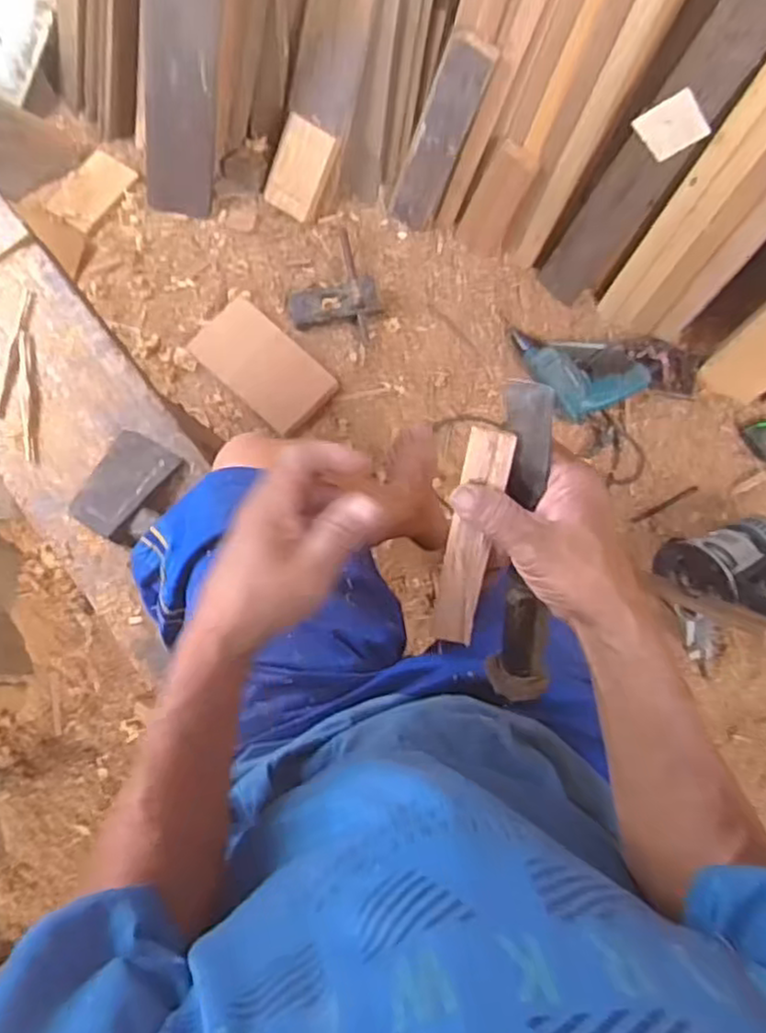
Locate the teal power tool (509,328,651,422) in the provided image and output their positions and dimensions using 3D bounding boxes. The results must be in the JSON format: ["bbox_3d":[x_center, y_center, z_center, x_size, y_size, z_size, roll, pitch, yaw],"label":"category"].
[{"bbox_3d":[0.352,-0.257,1.344,0.256,0.062,0.127,19,80,4],"label":"teal power tool"}]

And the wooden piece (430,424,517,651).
[{"bbox_3d":[0.058,0.015,0.477,0.028,0.011,0.147,10,108,3],"label":"wooden piece"}]

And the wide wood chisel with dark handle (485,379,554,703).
[{"bbox_3d":[0.097,0.024,0.491,0.038,0.027,0.238,-3,119,0],"label":"wide wood chisel with dark handle"}]

